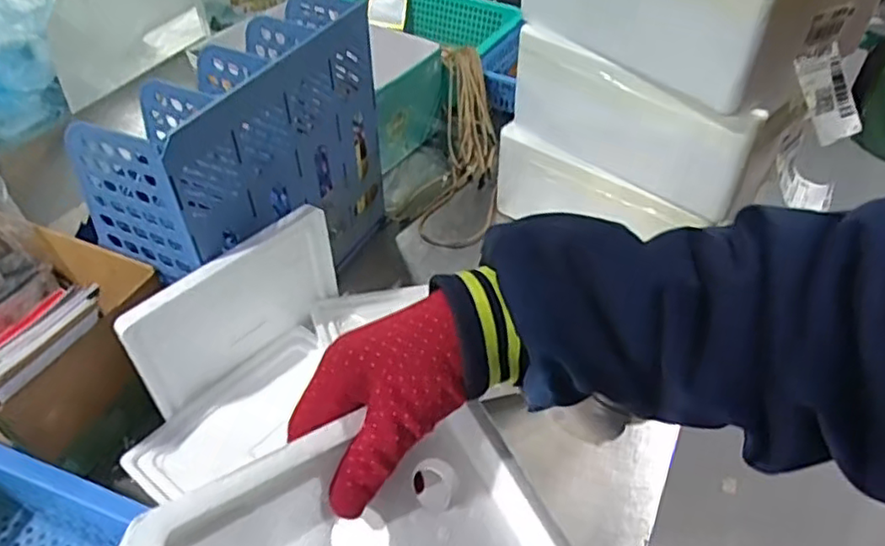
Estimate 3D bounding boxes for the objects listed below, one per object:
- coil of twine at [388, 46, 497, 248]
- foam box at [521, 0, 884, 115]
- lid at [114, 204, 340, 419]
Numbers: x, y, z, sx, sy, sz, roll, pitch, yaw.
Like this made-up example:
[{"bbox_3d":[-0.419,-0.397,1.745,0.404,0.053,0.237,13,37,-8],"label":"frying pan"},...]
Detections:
[{"bbox_3d":[0.025,-0.188,1.016,0.144,0.079,0.357,8,66,9],"label":"coil of twine"},{"bbox_3d":[0.253,-0.299,0.679,0.222,0.141,0.281,-25,49,-22],"label":"foam box"},{"bbox_3d":[-0.203,0.035,0.667,0.023,0.135,0.228,34,54,30],"label":"lid"}]

